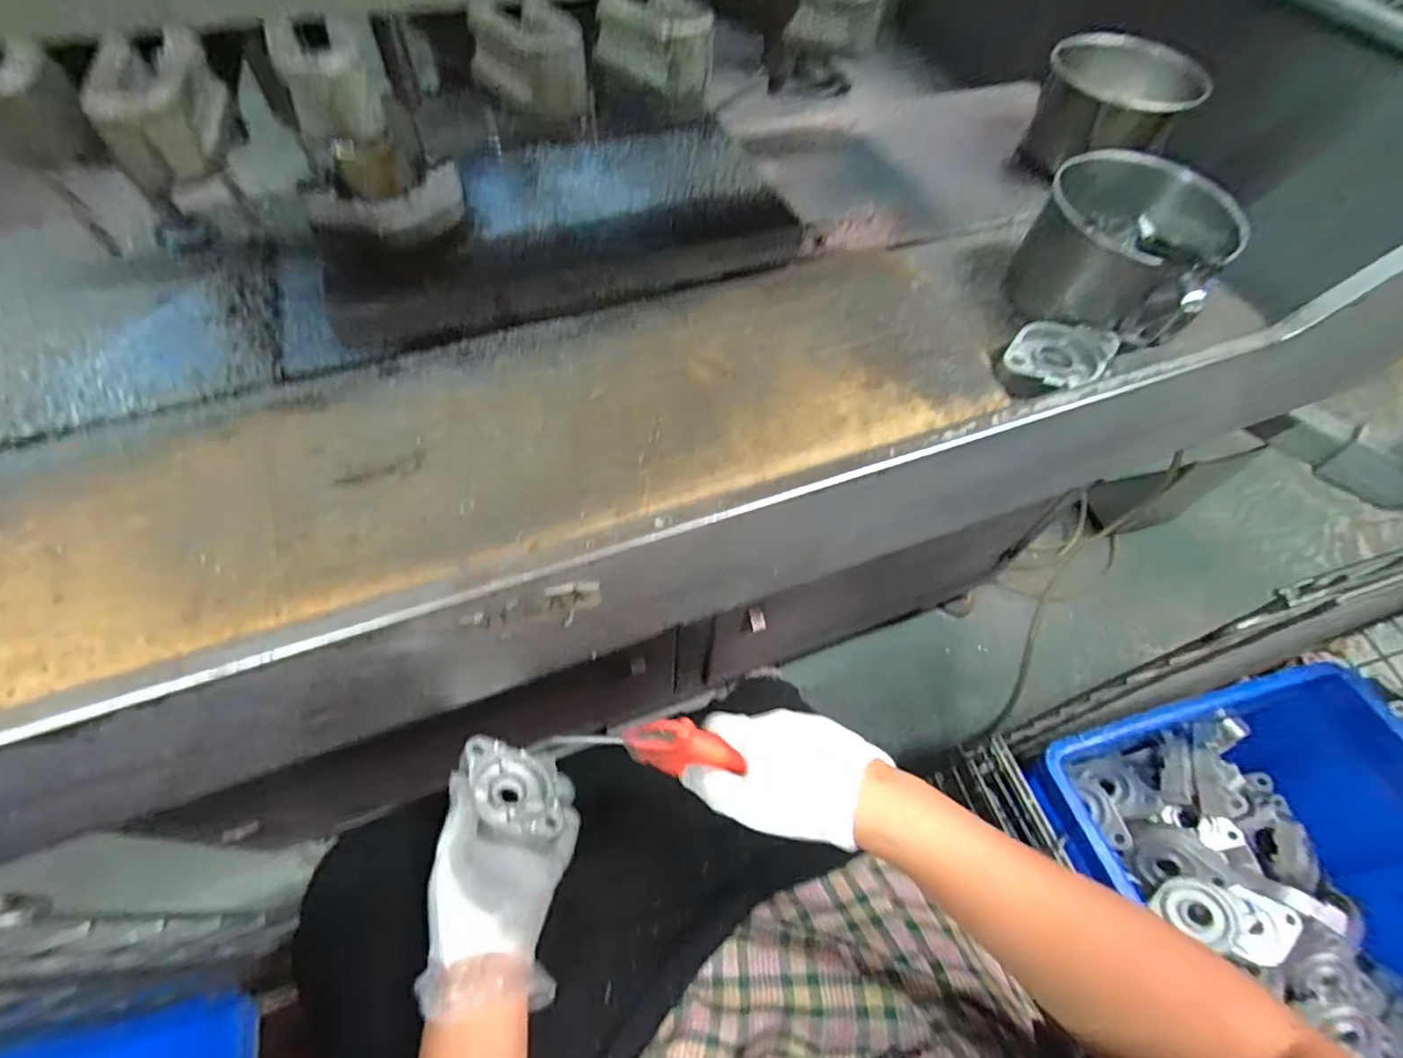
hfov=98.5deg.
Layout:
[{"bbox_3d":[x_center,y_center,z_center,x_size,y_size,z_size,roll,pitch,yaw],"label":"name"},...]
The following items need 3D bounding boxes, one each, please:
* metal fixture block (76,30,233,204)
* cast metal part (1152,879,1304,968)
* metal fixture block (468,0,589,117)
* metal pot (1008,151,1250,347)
[{"bbox_3d":[-0.193,-0.151,0.217,0.032,0.029,0.057,-17,60,-13],"label":"metal fixture block"},{"bbox_3d":[0.546,0.404,0.624,0.159,0.032,0.061,12,58,4],"label":"cast metal part"},{"bbox_3d":[-0.070,-0.195,0.249,0.031,0.027,0.049,-31,64,-21],"label":"metal fixture block"},{"bbox_3d":[0.318,-0.209,0.456,0.105,0.080,0.128,-39,67,-24],"label":"metal pot"}]

